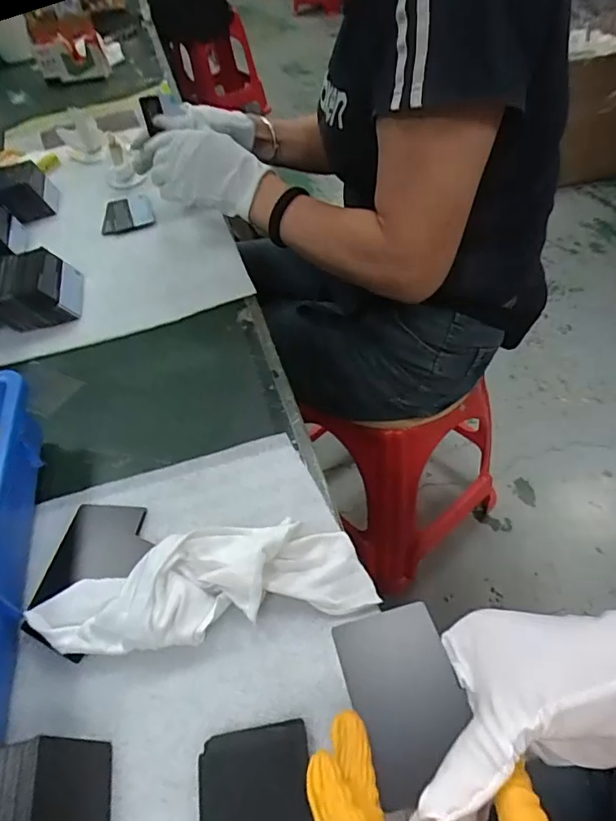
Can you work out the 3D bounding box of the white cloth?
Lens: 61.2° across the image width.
[{"bbox_3d":[-0.069,0.109,0.333,0.209,0.037,0.068,-12,49,-3],"label":"white cloth"}]

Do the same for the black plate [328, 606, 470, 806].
[{"bbox_3d":[0.050,0.145,0.266,0.053,0.004,0.081,-17,62,-5],"label":"black plate"}]

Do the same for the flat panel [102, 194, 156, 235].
[{"bbox_3d":[-0.242,-0.267,0.704,0.066,0.008,0.100,-13,47,-6],"label":"flat panel"}]

